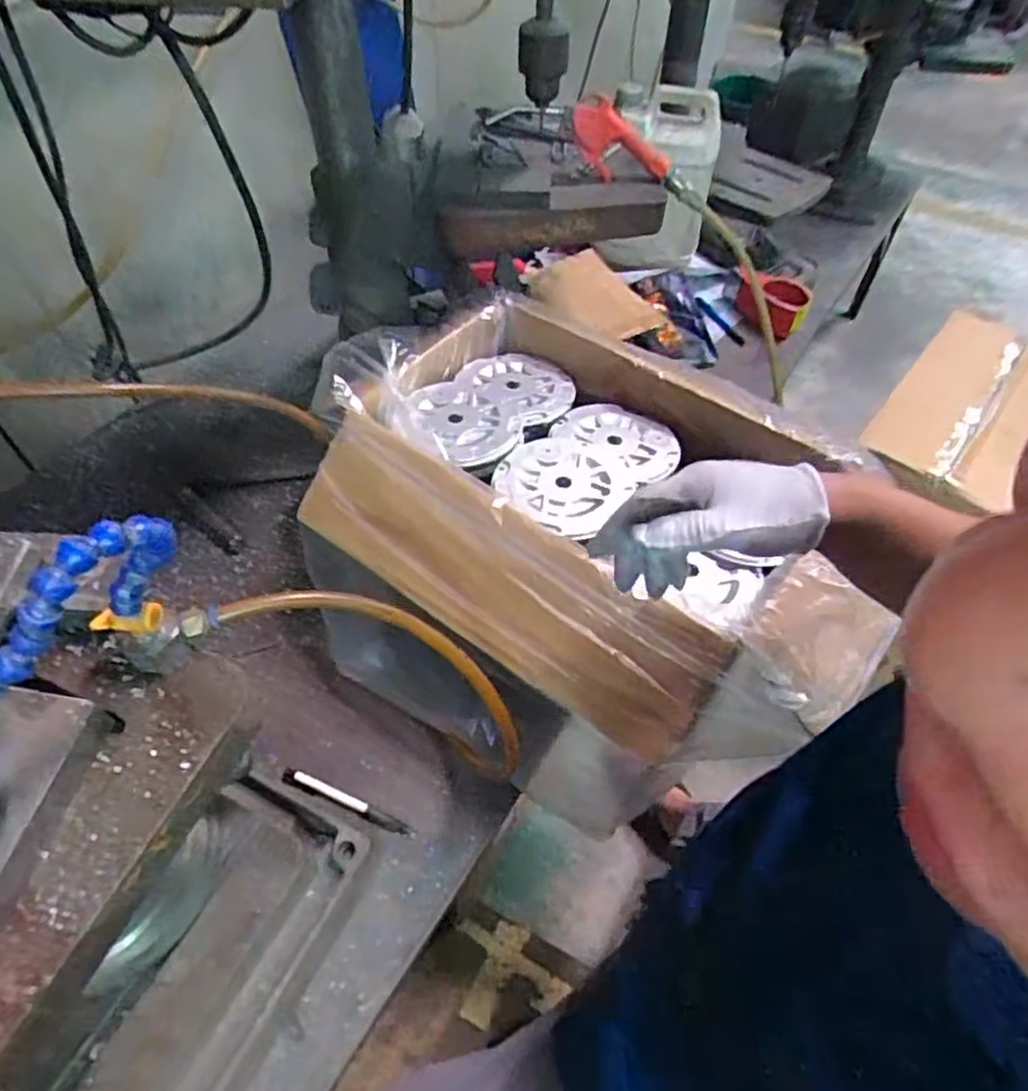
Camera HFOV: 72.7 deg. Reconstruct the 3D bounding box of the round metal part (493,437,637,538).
[{"bbox_3d":[0.043,-0.061,0.693,0.121,0.012,0.129,0,52,0],"label":"round metal part"}]

